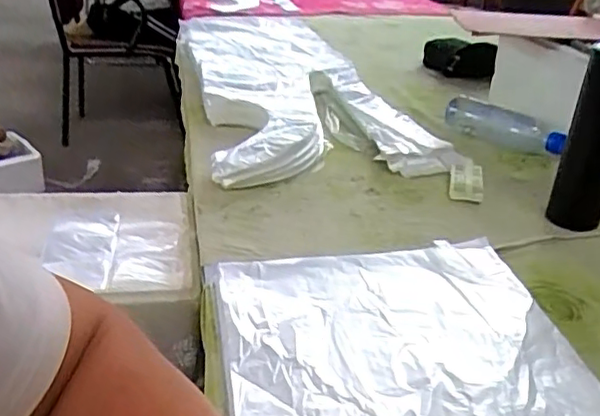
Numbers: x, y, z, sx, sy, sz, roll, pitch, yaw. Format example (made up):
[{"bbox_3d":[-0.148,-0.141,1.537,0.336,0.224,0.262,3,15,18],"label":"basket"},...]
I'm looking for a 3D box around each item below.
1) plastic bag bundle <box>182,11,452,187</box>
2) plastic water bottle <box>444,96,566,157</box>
[{"bbox_3d":[-0.037,-0.263,1.191,0.372,0.074,0.850,-4,29,-13],"label":"plastic bag bundle"},{"bbox_3d":[0.329,-0.144,0.995,0.230,0.054,0.065,24,34,34],"label":"plastic water bottle"}]

